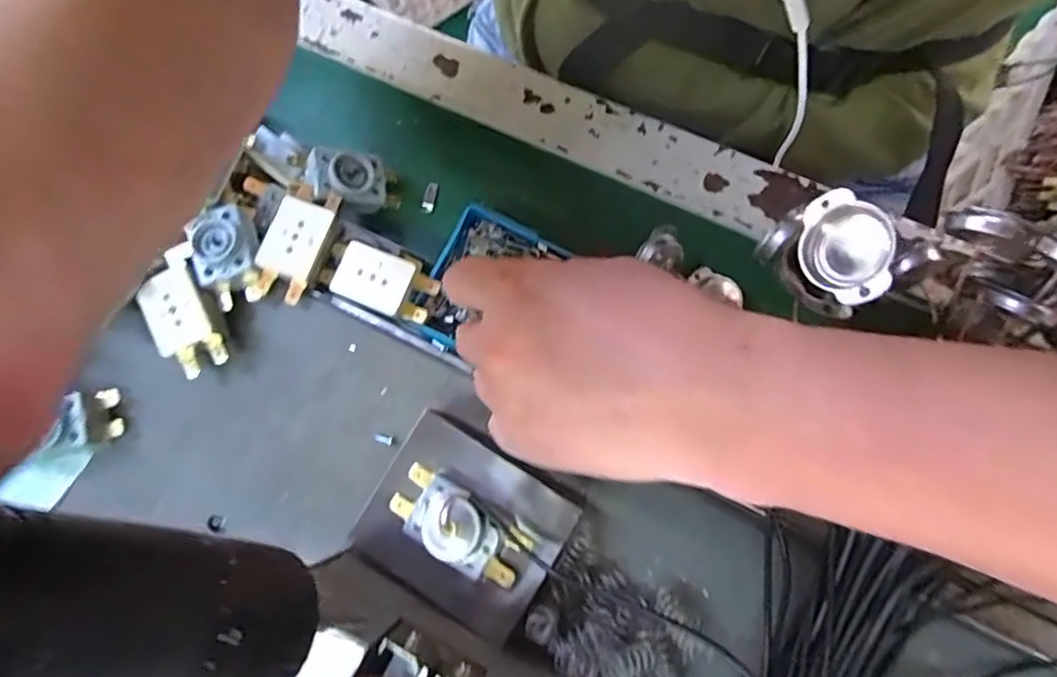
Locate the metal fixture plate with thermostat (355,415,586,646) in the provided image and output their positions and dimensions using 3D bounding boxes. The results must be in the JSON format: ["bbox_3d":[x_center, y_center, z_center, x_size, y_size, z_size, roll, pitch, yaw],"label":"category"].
[{"bbox_3d":[-0.027,0.079,0.266,0.080,0.040,0.068,30,82,11],"label":"metal fixture plate with thermostat"}]

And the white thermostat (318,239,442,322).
[{"bbox_3d":[-0.076,-0.029,0.309,0.058,0.014,0.029,21,83,10],"label":"white thermostat"}]

